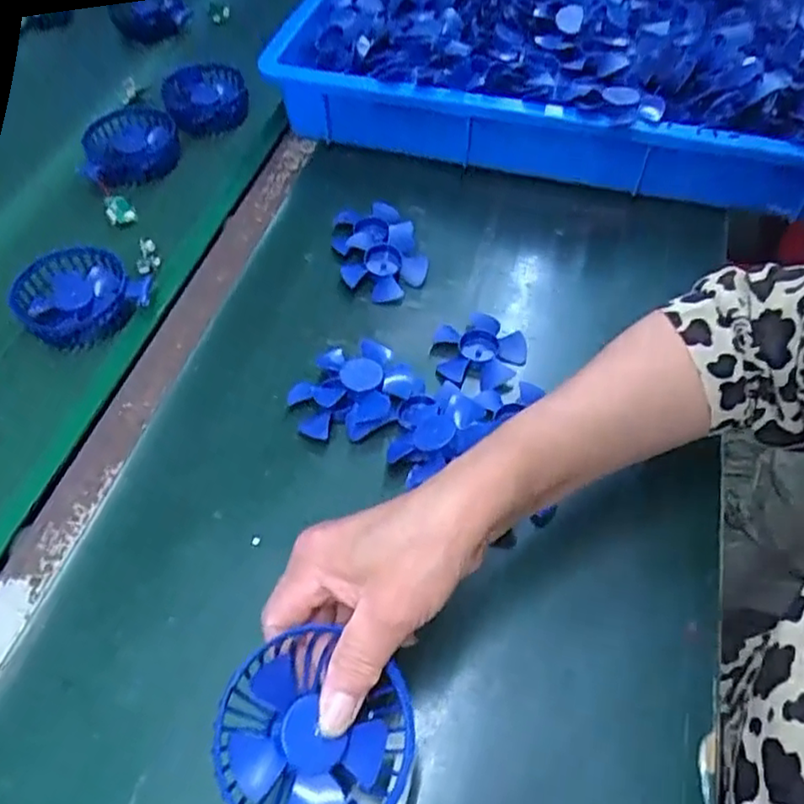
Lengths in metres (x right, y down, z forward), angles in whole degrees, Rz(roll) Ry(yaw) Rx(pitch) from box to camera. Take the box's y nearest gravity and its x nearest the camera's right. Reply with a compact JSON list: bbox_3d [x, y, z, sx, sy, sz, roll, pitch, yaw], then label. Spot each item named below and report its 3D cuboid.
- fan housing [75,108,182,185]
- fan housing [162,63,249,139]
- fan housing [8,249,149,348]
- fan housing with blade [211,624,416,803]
[{"bbox_3d":[-0.270,-0.255,0.650,0.092,0.018,0.085,-12,81,-18],"label":"fan housing"},{"bbox_3d":[-0.207,-0.320,0.699,0.083,0.033,0.102,-11,56,-8],"label":"fan housing"},{"bbox_3d":[-0.267,-0.092,0.543,0.097,0.023,0.097,-28,60,-19],"label":"fan housing"},{"bbox_3d":[-0.039,0.154,0.299,0.091,0.033,0.085,0,56,-1],"label":"fan housing with blade"}]

